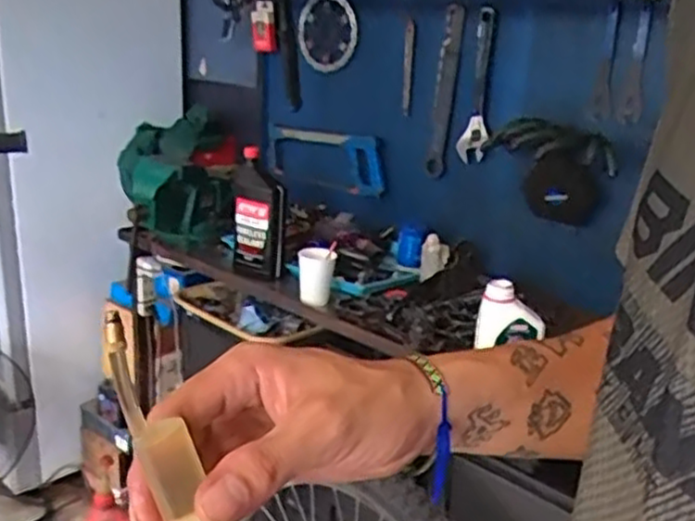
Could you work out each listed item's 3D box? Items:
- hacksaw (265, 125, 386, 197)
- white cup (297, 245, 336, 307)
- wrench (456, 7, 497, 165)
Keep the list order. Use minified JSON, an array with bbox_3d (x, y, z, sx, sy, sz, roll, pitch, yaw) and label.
[{"bbox_3d":[-0.065,-0.265,1.864,0.454,0.143,0.031,17,3,38],"label":"hacksaw"},{"bbox_3d":[-0.060,0.029,1.368,0.068,0.104,0.065,3,17,-1],"label":"white cup"},{"bbox_3d":[0.273,-0.354,1.477,0.068,0.306,0.015,19,17,37],"label":"wrench"}]

